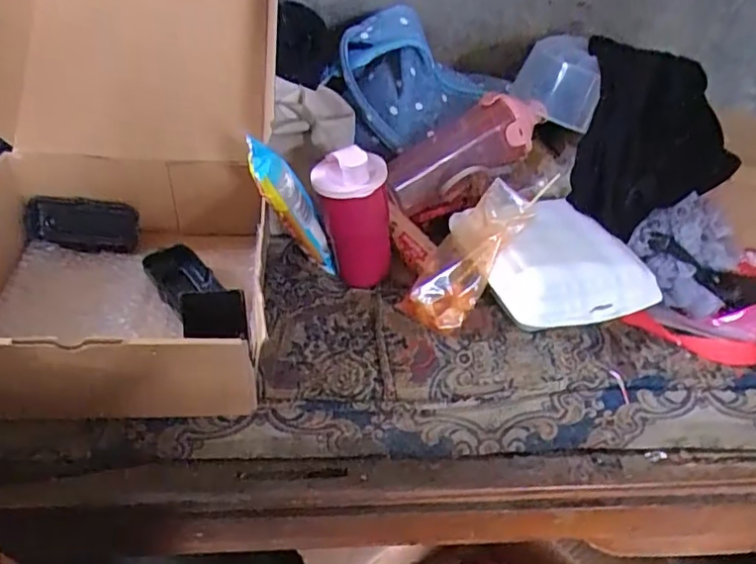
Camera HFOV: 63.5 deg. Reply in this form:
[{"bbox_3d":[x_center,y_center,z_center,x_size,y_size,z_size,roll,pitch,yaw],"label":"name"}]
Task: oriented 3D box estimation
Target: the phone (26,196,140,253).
[{"bbox_3d":[-0.320,-0.062,0.661,0.115,0.053,0.017,6,10,-4],"label":"phone"}]

